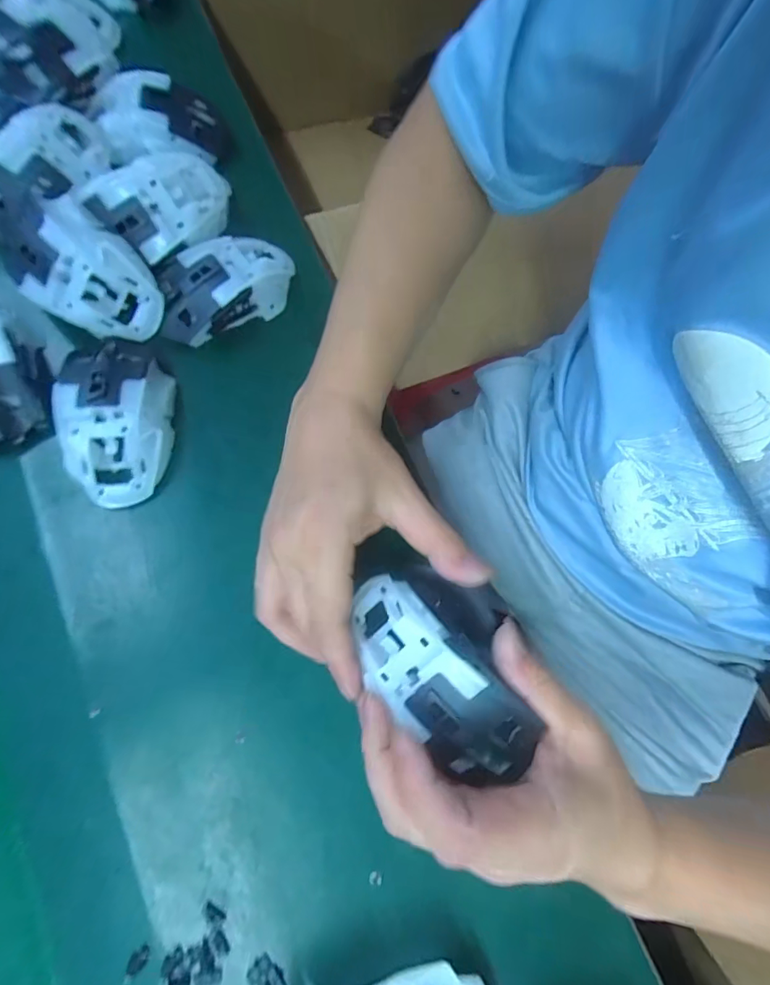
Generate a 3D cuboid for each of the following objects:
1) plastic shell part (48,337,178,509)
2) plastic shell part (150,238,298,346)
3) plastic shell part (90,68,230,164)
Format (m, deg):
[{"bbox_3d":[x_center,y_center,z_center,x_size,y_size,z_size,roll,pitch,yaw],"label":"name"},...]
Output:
[{"bbox_3d":[-0.182,-0.051,0.319,0.067,0.043,0.119,-5,73,-12],"label":"plastic shell part"},{"bbox_3d":[-0.123,-0.160,0.360,0.118,0.046,0.066,-34,81,-18],"label":"plastic shell part"},{"bbox_3d":[-0.187,-0.308,0.383,0.107,0.030,0.064,-5,73,-12],"label":"plastic shell part"}]

